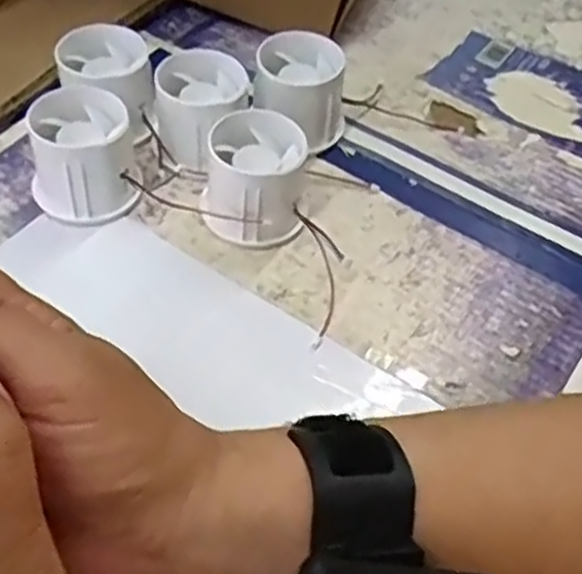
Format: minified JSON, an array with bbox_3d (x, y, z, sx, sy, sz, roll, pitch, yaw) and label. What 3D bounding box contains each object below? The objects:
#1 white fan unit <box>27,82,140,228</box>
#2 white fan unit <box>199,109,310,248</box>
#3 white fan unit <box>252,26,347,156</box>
[{"bbox_3d":[-0.112,-0.070,0.411,0.053,0.050,0.052,2,50,-2],"label":"white fan unit"},{"bbox_3d":[-0.019,-0.057,0.410,0.055,0.049,0.055,8,50,3],"label":"white fan unit"},{"bbox_3d":[0.005,-0.113,0.454,0.055,0.053,0.051,17,51,10],"label":"white fan unit"}]

